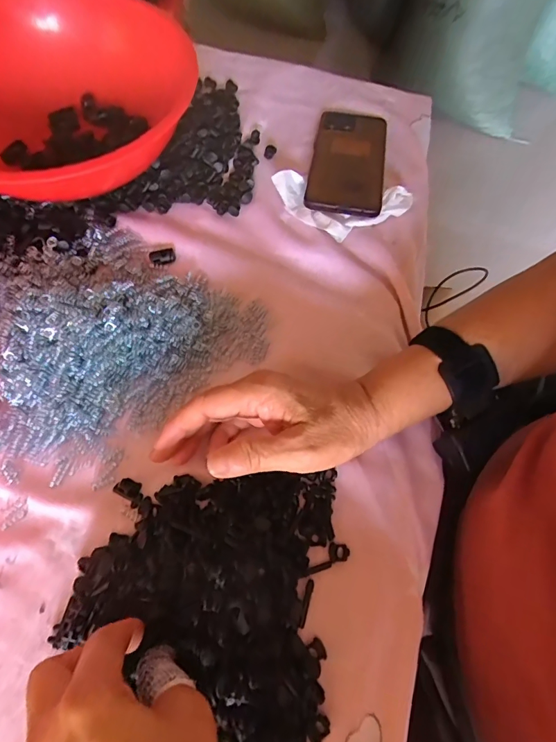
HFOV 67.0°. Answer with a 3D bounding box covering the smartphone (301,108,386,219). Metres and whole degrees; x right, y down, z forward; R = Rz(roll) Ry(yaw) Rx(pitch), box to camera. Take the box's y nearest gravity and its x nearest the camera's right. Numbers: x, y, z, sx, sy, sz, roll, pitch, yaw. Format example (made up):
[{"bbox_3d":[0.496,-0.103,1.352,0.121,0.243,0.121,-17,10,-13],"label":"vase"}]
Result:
[{"bbox_3d":[0.074,-0.222,0.440,0.076,0.014,0.162,11,60,0],"label":"smartphone"}]

